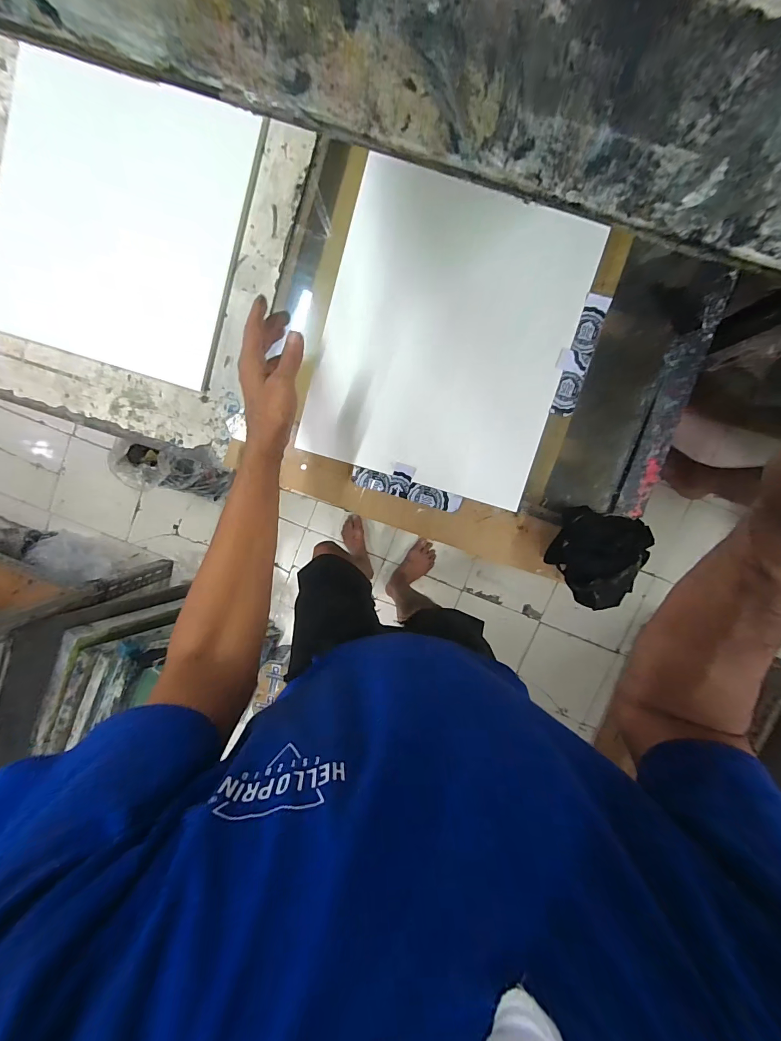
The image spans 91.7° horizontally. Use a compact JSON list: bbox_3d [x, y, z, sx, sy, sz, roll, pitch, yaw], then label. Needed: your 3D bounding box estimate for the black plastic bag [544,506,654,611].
[{"bbox_3d":[0.273,0.049,0.499,0.098,0.096,0.117,16,96,0],"label":"black plastic bag"}]

